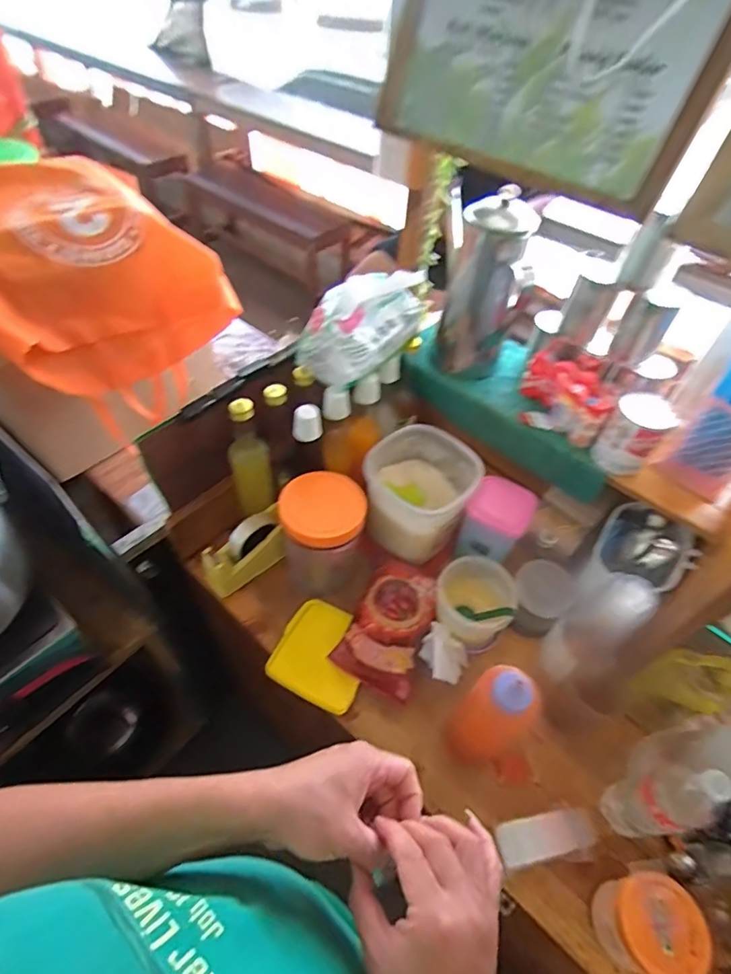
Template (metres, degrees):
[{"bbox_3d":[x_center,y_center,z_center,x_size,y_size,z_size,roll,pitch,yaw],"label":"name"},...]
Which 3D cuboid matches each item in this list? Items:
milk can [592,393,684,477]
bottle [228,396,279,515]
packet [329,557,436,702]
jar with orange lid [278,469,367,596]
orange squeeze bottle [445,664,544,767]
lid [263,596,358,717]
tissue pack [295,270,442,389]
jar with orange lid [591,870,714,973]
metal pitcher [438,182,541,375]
[{"bbox_3d":[0.383,-0.076,0.713,0.080,0.100,0.067,32,57,21],"label":"milk can"},{"bbox_3d":[-0.180,-0.045,0.768,0.062,0.205,0.053,-12,53,-11],"label":"bottle"},{"bbox_3d":[0.041,0.211,0.772,0.126,0.041,0.198,21,54,14],"label":"packet"},{"bbox_3d":[-0.067,0.073,0.788,0.124,0.160,0.133,1,52,-1],"label":"jar with orange lid"},{"bbox_3d":[0.146,0.285,0.599,0.064,0.231,0.070,1,52,-1],"label":"orange squeeze bottle"},{"bbox_3d":[-0.065,0.253,0.755,0.138,0.018,0.140,22,54,14],"label":"lid"},{"bbox_3d":[0.002,-0.254,0.749,0.211,0.119,0.097,-34,60,-25],"label":"tissue pack"},{"bbox_3d":[0.306,0.480,0.543,0.087,0.094,0.087,1,52,-1],"label":"jar with orange lid"},{"bbox_3d":[0.186,-0.298,0.785,0.121,0.255,0.101,11,52,6],"label":"metal pitcher"}]

